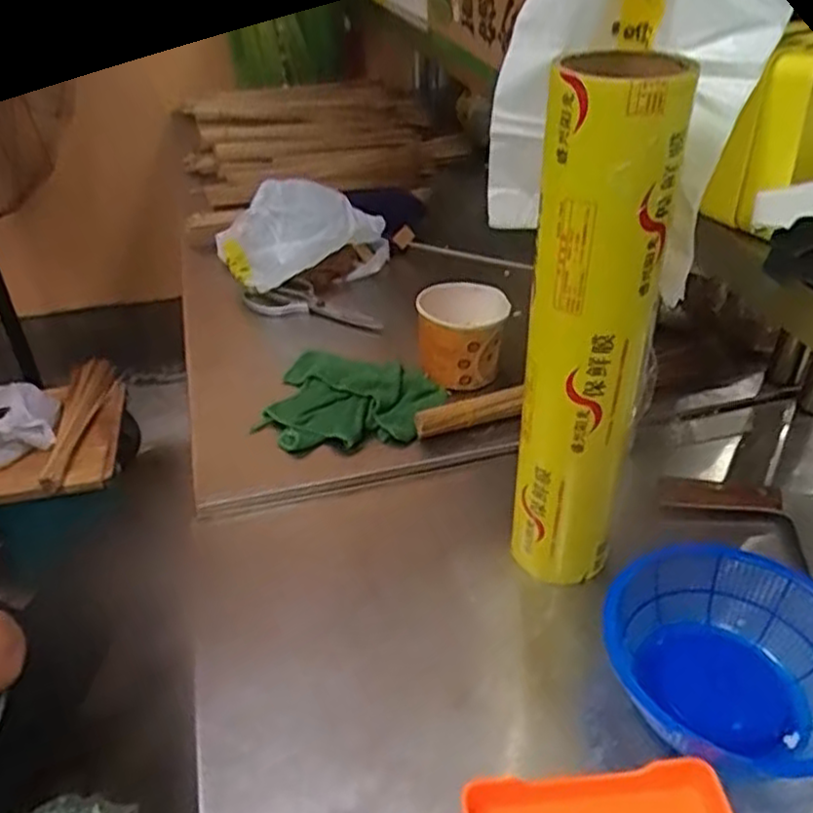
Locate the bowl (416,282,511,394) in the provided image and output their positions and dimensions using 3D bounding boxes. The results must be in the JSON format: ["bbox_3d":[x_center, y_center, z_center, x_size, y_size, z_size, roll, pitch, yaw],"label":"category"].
[{"bbox_3d":[0.067,-0.081,0.858,0.097,0.096,0.107,2,37,6],"label":"bowl"}]

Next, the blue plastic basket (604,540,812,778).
[{"bbox_3d":[0.238,0.187,0.541,0.173,0.074,0.157,6,38,11],"label":"blue plastic basket"}]

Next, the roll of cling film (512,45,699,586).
[{"bbox_3d":[0.135,-0.031,0.545,0.088,0.409,0.075,13,40,20],"label":"roll of cling film"}]

